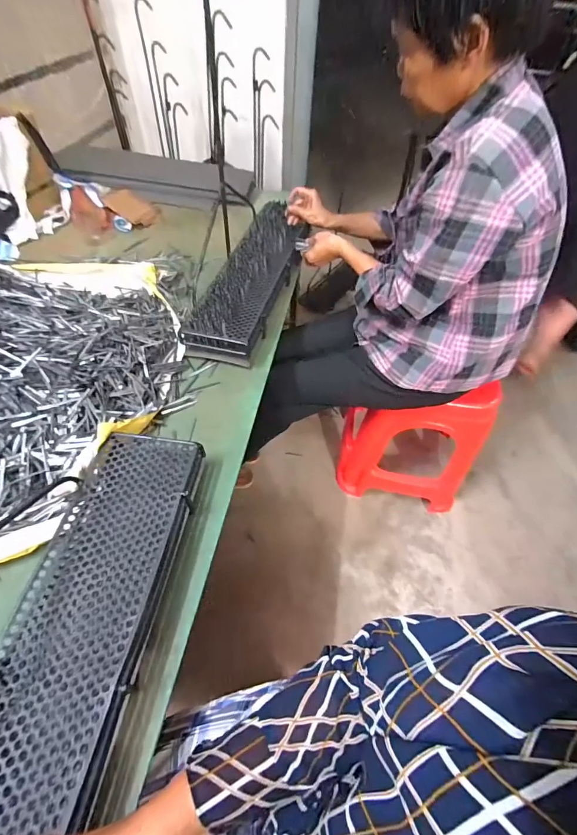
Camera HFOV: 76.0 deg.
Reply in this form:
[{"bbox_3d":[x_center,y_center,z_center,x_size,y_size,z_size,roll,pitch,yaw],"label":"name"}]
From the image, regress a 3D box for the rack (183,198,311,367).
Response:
[{"bbox_3d":[-0.074,-0.358,0.909,0.152,0.086,0.575,13,54,7],"label":"rack"}]

